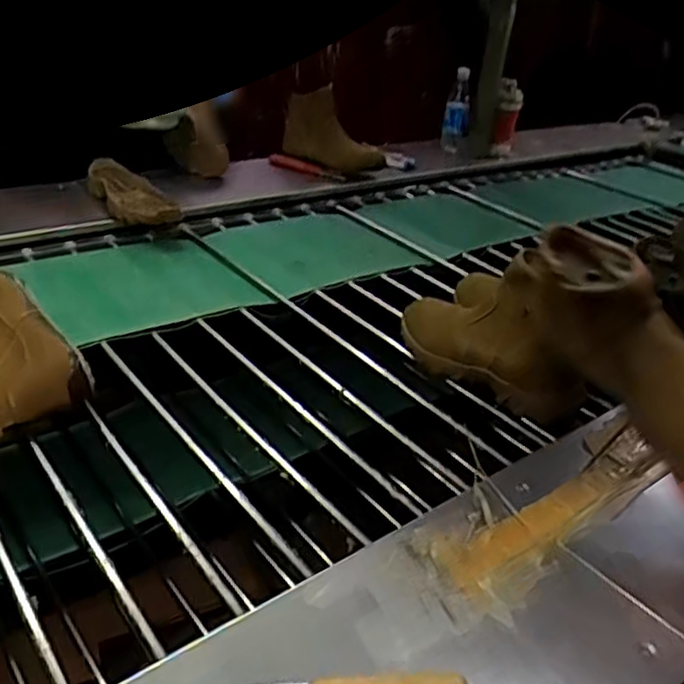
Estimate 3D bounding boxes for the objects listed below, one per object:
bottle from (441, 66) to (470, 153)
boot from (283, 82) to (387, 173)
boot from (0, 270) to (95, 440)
[{"bbox_3d":[0.293,-0.577,1.781,0.062,0.221,0.052,10,28,6],"label":"bottle"},{"bbox_3d":[-0.023,-0.472,1.565,0.252,0.144,0.090,24,33,27],"label":"boot"},{"bbox_3d":[-0.414,0.011,0.790,0.240,0.087,0.157,30,36,34],"label":"boot"}]

